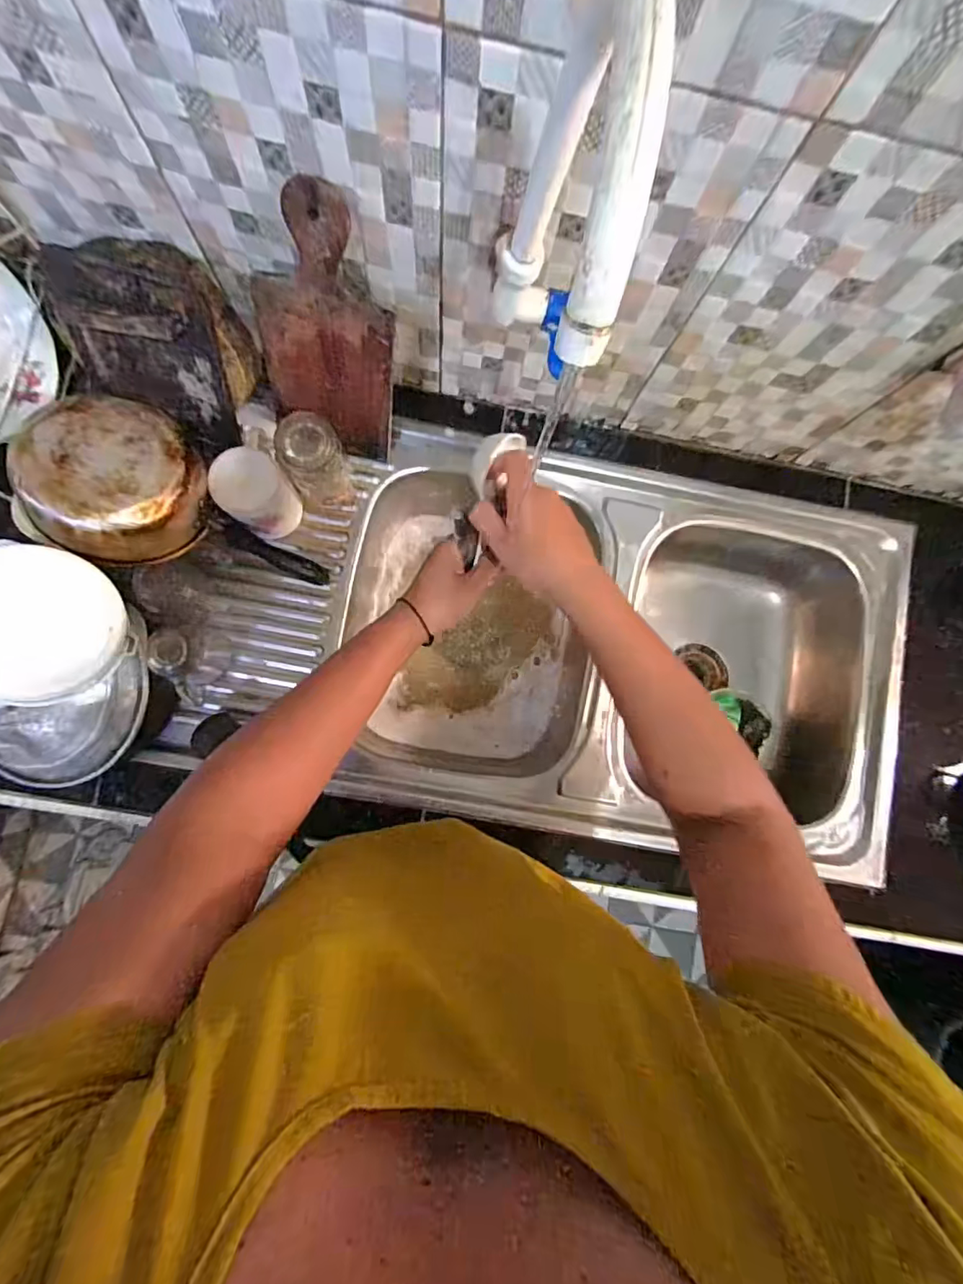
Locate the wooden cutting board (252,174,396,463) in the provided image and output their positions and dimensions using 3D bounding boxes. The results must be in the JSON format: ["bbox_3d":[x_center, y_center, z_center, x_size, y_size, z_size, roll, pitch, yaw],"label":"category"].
[{"bbox_3d":[-0.167,-0.322,0.577,0.143,0.298,0.011,16,64,-4],"label":"wooden cutting board"}]

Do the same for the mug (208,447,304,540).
[{"bbox_3d":[-0.271,-0.177,0.647,0.082,0.088,0.075,1,83,-5],"label":"mug"}]

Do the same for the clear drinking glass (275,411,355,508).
[{"bbox_3d":[-0.198,-0.214,0.641,0.069,0.122,0.064,1,83,-5],"label":"clear drinking glass"}]

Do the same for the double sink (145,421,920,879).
[{"bbox_3d":[0.094,0.006,0.757,0.947,0.218,0.472,10,82,-3],"label":"double sink"}]

